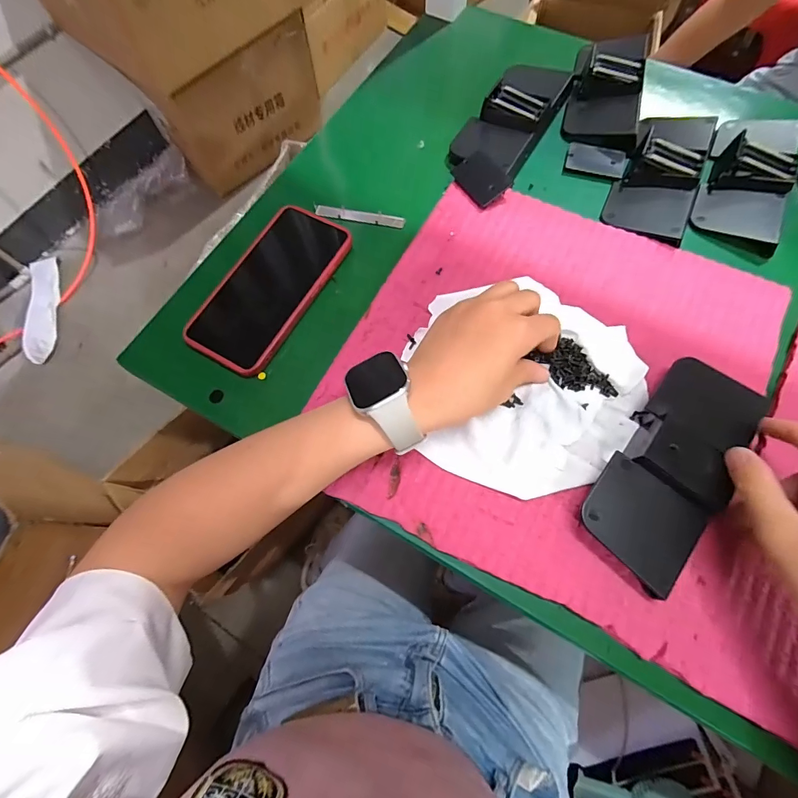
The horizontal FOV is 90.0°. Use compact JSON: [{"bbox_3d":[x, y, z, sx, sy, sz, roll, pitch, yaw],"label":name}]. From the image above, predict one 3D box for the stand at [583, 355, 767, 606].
[{"bbox_3d":[0.188,0.045,0.280,0.068,0.031,0.159,33,76,12],"label":"stand"}]

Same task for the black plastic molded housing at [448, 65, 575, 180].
[{"bbox_3d":[0.118,-0.297,0.416,0.074,0.032,0.170,31,74,12],"label":"black plastic molded housing"}]

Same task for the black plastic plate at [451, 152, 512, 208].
[{"bbox_3d":[0.079,-0.213,0.385,0.036,0.007,0.054,-41,76,8],"label":"black plastic plate"}]

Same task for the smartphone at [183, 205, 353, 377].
[{"bbox_3d":[-0.115,-0.102,0.354,0.077,0.007,0.163,29,74,11],"label":"smartphone"}]

